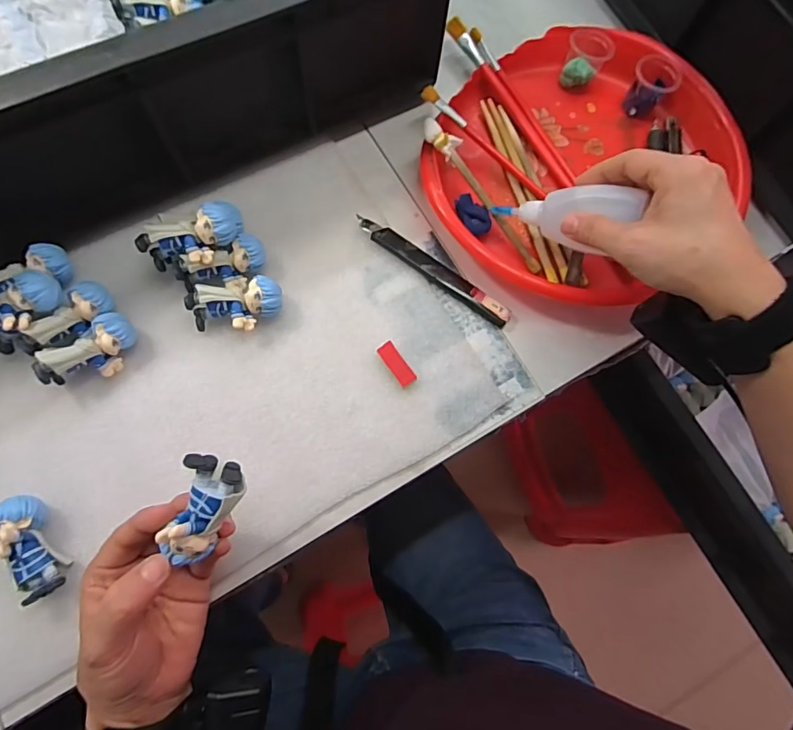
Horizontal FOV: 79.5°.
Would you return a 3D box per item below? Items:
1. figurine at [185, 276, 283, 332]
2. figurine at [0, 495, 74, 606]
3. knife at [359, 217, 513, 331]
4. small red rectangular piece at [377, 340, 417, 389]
[{"bbox_3d":[-0.113,-0.040,0.339,0.063,0.030,0.032,-13,76,-5],"label":"figurine"},{"bbox_3d":[-0.222,0.110,0.290,0.021,0.036,0.060,-23,77,-8],"label":"figurine"},{"bbox_3d":[0.029,-0.073,0.364,0.133,0.013,0.015,34,77,7],"label":"knife"},{"bbox_3d":[0.000,0.000,0.345,0.013,0.007,0.035,-34,79,-10],"label":"small red rectangular piece"}]

